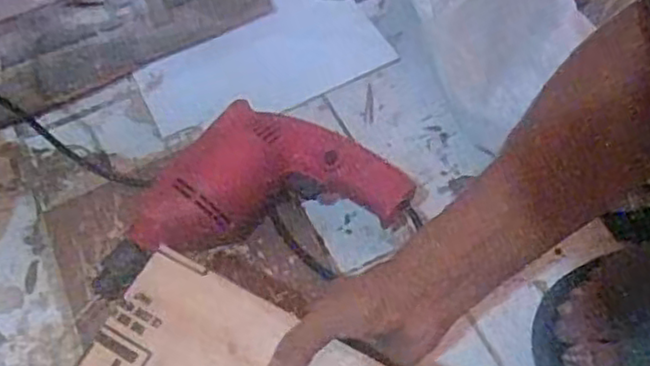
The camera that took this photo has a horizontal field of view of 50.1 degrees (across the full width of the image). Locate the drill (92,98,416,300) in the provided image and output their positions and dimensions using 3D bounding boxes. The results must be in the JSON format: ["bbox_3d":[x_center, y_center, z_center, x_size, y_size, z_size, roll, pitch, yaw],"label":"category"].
[{"bbox_3d":[-0.070,0.008,0.607,0.258,0.082,0.122,-14,56,-3],"label":"drill"}]

